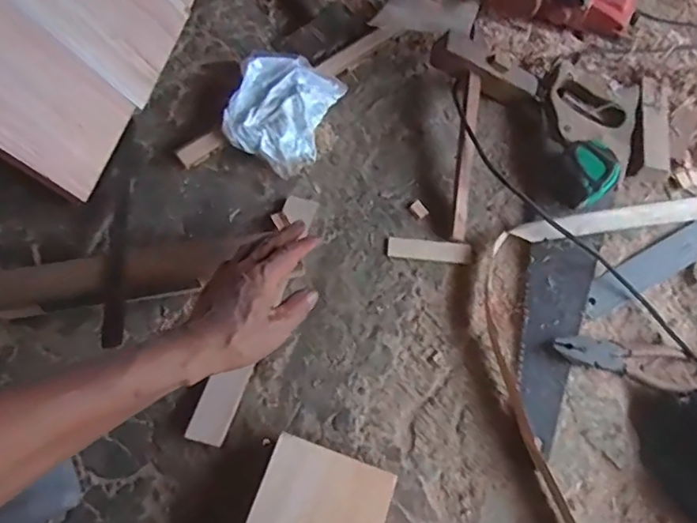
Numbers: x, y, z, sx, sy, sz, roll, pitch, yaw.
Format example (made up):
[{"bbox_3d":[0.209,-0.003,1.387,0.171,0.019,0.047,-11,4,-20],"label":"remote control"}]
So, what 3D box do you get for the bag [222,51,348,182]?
[{"bbox_3d":[-0.086,-0.196,0.709,0.124,0.037,0.171,16,64,5],"label":"bag"}]

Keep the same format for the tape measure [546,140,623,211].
[{"bbox_3d":[0.283,-0.111,0.672,0.073,0.035,0.077,-30,69,-16],"label":"tape measure"}]

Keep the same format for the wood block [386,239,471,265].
[{"bbox_3d":[0.094,-0.013,0.651,0.100,0.004,0.025,6,64,1],"label":"wood block"}]

